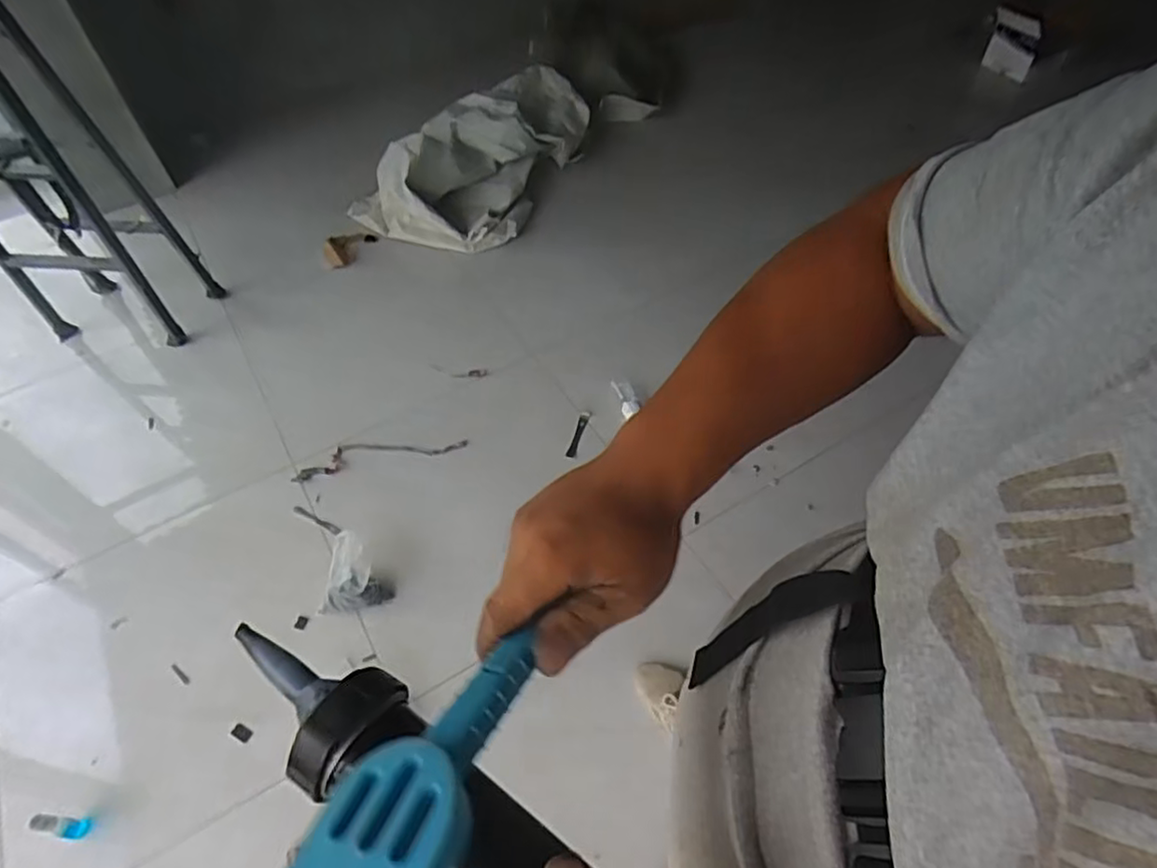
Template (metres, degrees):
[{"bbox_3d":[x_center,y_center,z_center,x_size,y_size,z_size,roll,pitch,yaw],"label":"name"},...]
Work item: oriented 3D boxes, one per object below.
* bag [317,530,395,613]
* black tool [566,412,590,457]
[{"bbox_3d":[-0.529,0.325,1.552,0.149,0.106,0.164,-5,52,-2],"label":"bag"},{"bbox_3d":[-0.001,0.002,1.904,0.028,0.014,0.169,14,54,13],"label":"black tool"}]

